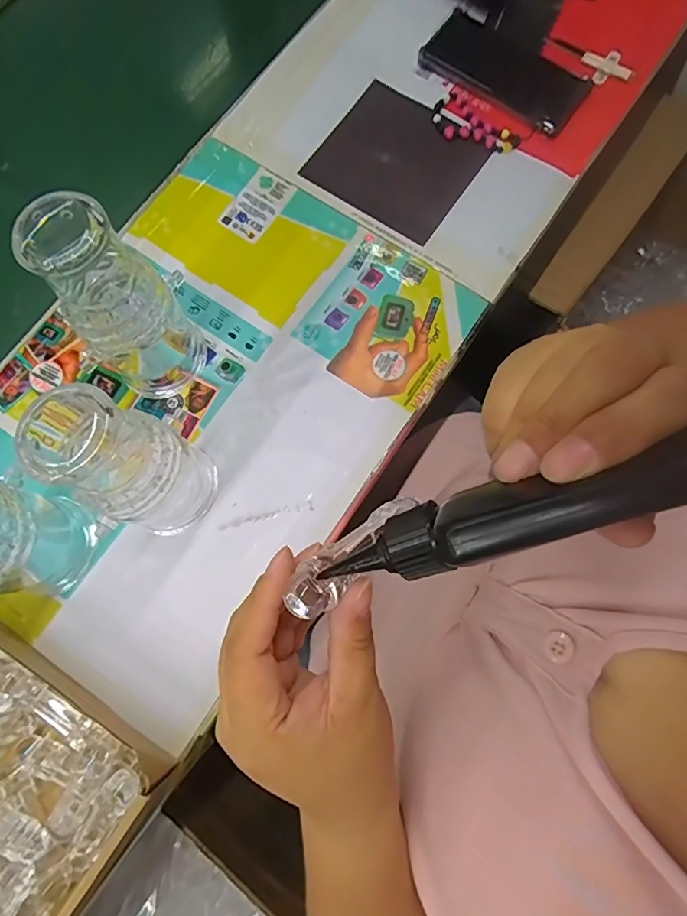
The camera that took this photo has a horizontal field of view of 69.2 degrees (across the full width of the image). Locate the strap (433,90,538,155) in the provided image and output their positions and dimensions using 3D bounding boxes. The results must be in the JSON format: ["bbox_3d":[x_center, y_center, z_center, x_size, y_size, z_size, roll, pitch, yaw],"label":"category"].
[{"bbox_3d":[0.135,-0.330,0.495,0.097,0.011,0.049,31,79,5],"label":"strap"}]

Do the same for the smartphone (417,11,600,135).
[{"bbox_3d":[0.165,-0.395,0.508,0.162,0.012,0.078,36,80,6],"label":"smartphone"}]

